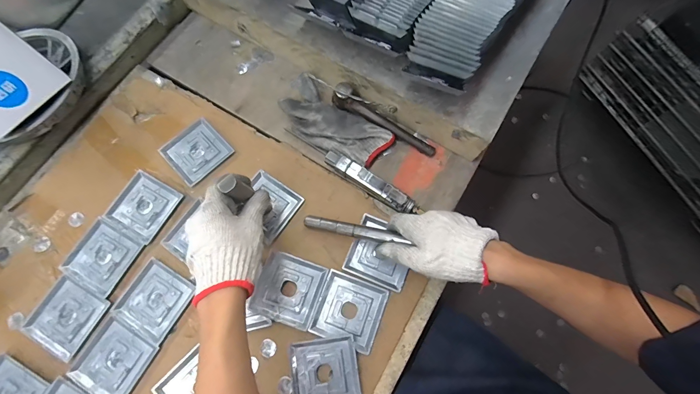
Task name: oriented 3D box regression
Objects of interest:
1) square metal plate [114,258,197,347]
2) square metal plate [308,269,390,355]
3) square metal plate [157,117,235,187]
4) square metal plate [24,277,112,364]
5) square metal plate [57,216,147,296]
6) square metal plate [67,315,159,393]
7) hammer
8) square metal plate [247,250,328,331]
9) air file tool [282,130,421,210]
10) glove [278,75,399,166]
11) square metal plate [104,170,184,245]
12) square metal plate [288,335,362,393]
[{"bbox_3d":[-0.284,0.148,0.452,0.086,0.004,0.090,30,77,9],"label":"square metal plate"},{"bbox_3d":[0.001,0.162,0.446,0.090,0.005,0.089,19,75,6],"label":"square metal plate"},{"bbox_3d":[-0.254,-0.077,0.517,0.090,0.004,0.091,-43,78,-10],"label":"square metal plate"},{"bbox_3d":[-0.408,0.172,0.448,0.089,0.006,0.086,25,76,8],"label":"square metal plate"},{"bbox_3d":[-0.372,0.088,0.470,0.087,0.004,0.090,27,76,8],"label":"square metal plate"},{"bbox_3d":[-0.325,0.226,0.430,0.085,0.005,0.089,29,77,9],"label":"square metal plate"},{"bbox_3d":[0.059,-0.127,0.508,0.185,0.052,0.033,31,77,9],"label":"hammer"},{"bbox_3d":[-0.089,0.132,0.449,0.089,0.008,0.089,19,75,6],"label":"square metal plate"},{"bbox_3d":[0.034,-0.023,0.483,0.164,0.035,0.028,34,77,10],"label":"air file tool"},{"bbox_3d":[-0.034,-0.123,0.519,0.197,0.025,0.089,38,78,11],"label":"glove"},{"bbox_3d":[-0.325,0.014,0.492,0.092,0.004,0.088,28,76,8],"label":"square metal plate"},{"bbox_3d":[-0.034,0.239,0.419,0.089,0.012,0.088,-9,74,-1],"label":"square metal plate"}]

